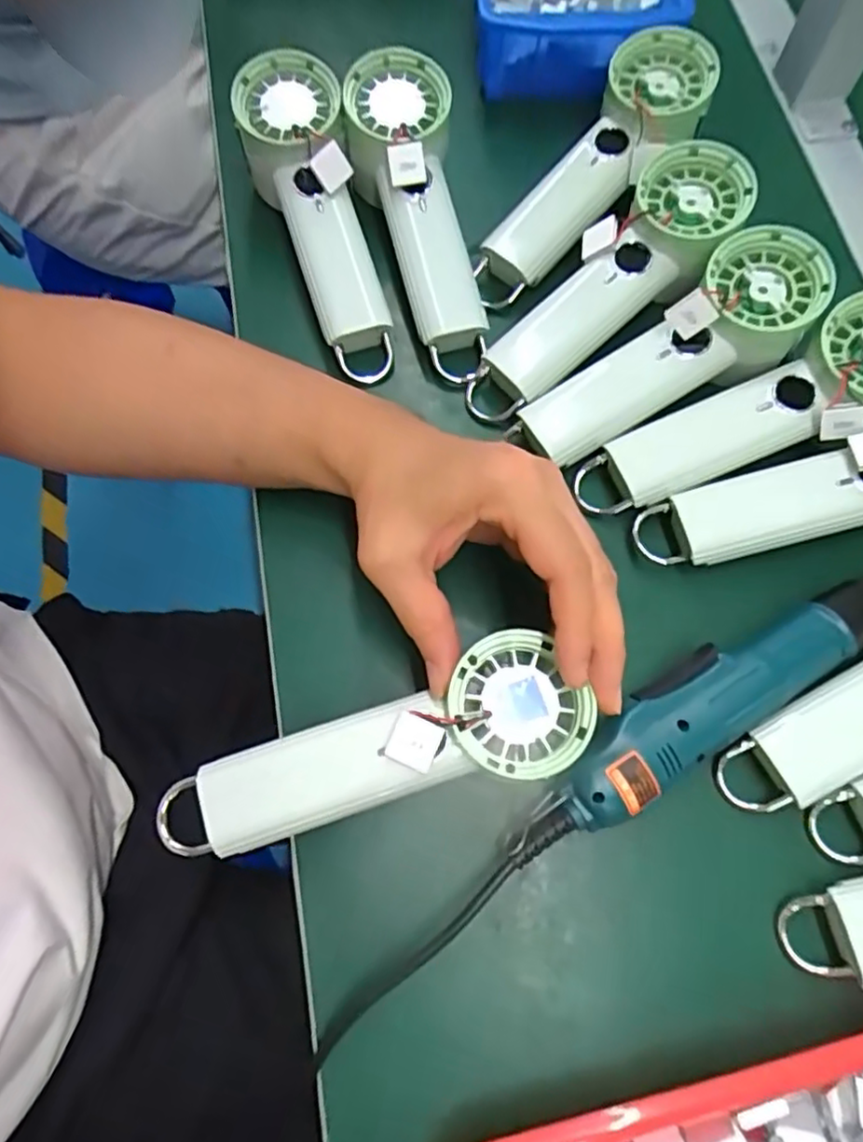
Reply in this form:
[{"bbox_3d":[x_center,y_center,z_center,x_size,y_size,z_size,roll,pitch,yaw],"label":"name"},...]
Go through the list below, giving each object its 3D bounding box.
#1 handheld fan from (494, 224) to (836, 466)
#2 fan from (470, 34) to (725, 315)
[{"bbox_3d":[0.129,-0.119,0.357,0.180,0.047,0.061,-32,73,7],"label":"handheld fan"},{"bbox_3d":[0.096,-0.242,0.404,0.061,0.035,0.193,42,95,14],"label":"fan"}]

